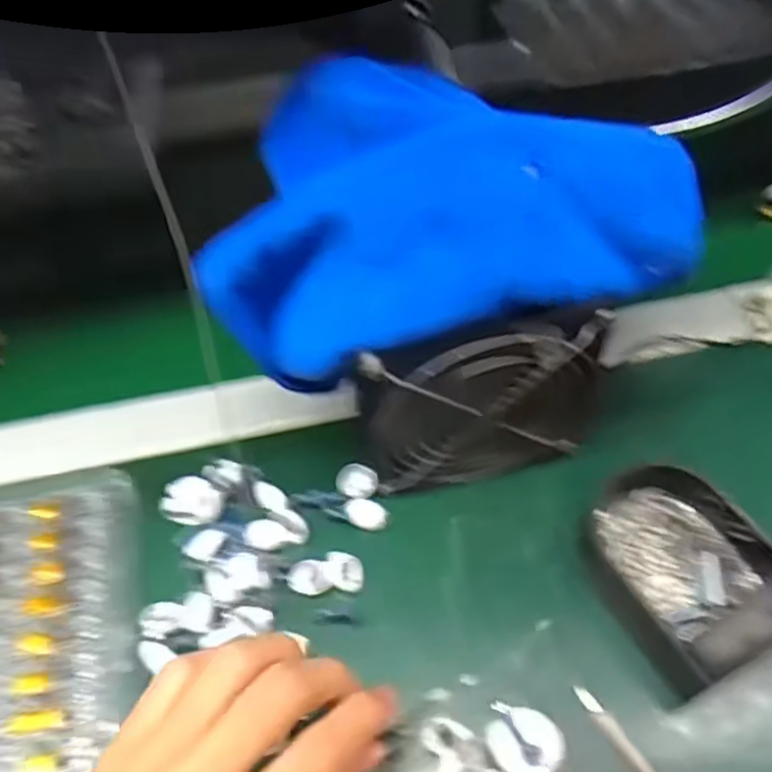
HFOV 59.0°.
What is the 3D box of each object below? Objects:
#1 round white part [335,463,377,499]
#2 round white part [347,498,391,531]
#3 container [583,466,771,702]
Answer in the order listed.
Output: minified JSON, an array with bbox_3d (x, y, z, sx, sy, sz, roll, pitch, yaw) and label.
[{"bbox_3d":[-0.016,0.053,0.378,0.022,0.004,0.022,-1,53,1],"label":"round white part"},{"bbox_3d":[-0.009,0.068,0.365,0.024,0.004,0.017,33,60,24],"label":"round white part"},{"bbox_3d":[0.143,0.082,0.329,0.086,0.038,0.103,-24,55,-15],"label":"container"}]

